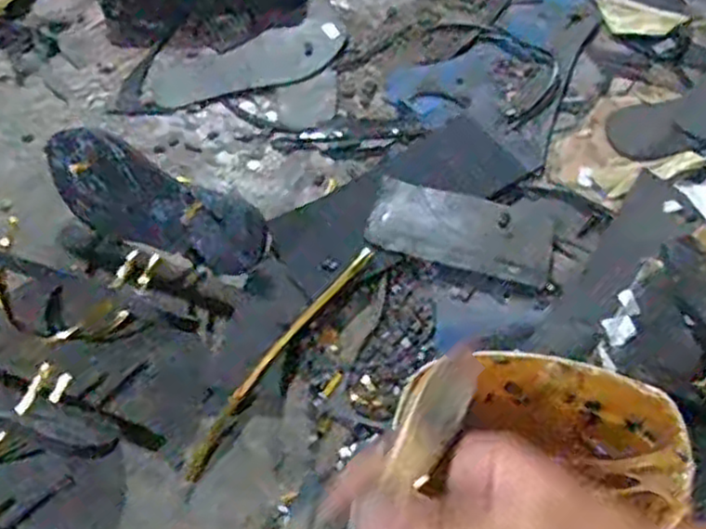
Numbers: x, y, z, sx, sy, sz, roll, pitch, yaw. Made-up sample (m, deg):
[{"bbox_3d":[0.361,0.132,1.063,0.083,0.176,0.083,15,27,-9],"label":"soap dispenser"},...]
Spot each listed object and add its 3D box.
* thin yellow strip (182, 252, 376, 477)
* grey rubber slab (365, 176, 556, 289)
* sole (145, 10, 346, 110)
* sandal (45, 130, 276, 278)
[{"bbox_3d":[-0.065,0.081,0.671,0.023,0.007,0.262,31,66,19],"label":"thin yellow strip"},{"bbox_3d":[0.105,-0.037,0.718,0.174,0.004,0.084,16,62,12],"label":"grey rubber slab"},{"bbox_3d":[-0.127,-0.243,0.875,0.236,0.020,0.083,-13,60,-4],"label":"sole"},{"bbox_3d":[-0.191,-0.060,0.731,0.222,0.045,0.083,25,63,-3],"label":"sandal"}]

